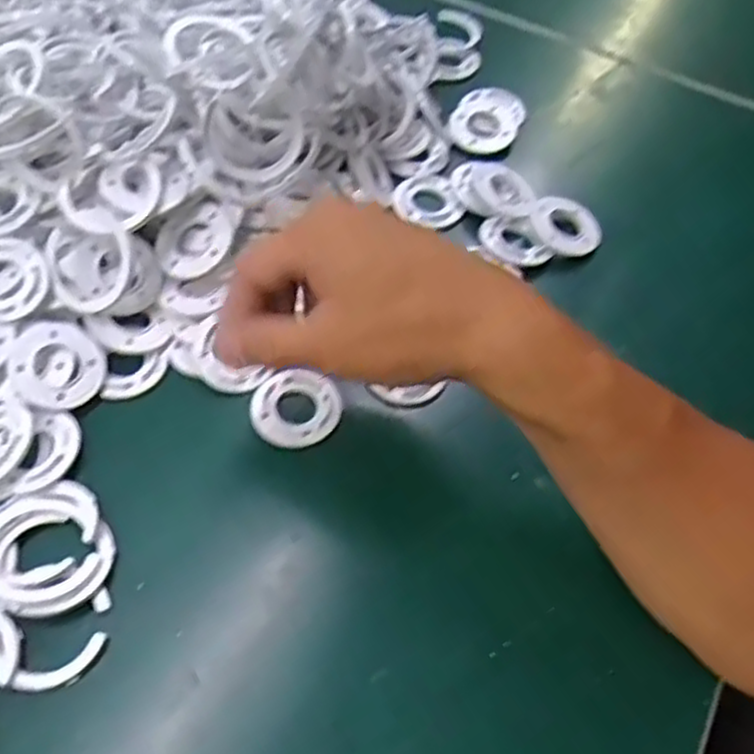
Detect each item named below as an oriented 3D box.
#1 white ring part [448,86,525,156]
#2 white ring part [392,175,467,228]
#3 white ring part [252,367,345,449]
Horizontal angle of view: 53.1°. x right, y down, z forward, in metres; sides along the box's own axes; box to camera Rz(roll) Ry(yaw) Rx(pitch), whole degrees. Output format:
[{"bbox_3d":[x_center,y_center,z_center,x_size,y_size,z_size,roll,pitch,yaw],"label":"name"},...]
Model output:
[{"bbox_3d":[0.074,-0.174,0.509,0.044,0.012,0.060,21,58,11],"label":"white ring part"},{"bbox_3d":[0.030,-0.110,0.470,0.037,0.009,0.042,-21,60,-15],"label":"white ring part"},{"bbox_3d":[-0.041,0.016,0.383,0.045,0.009,0.038,-12,58,-10],"label":"white ring part"}]

